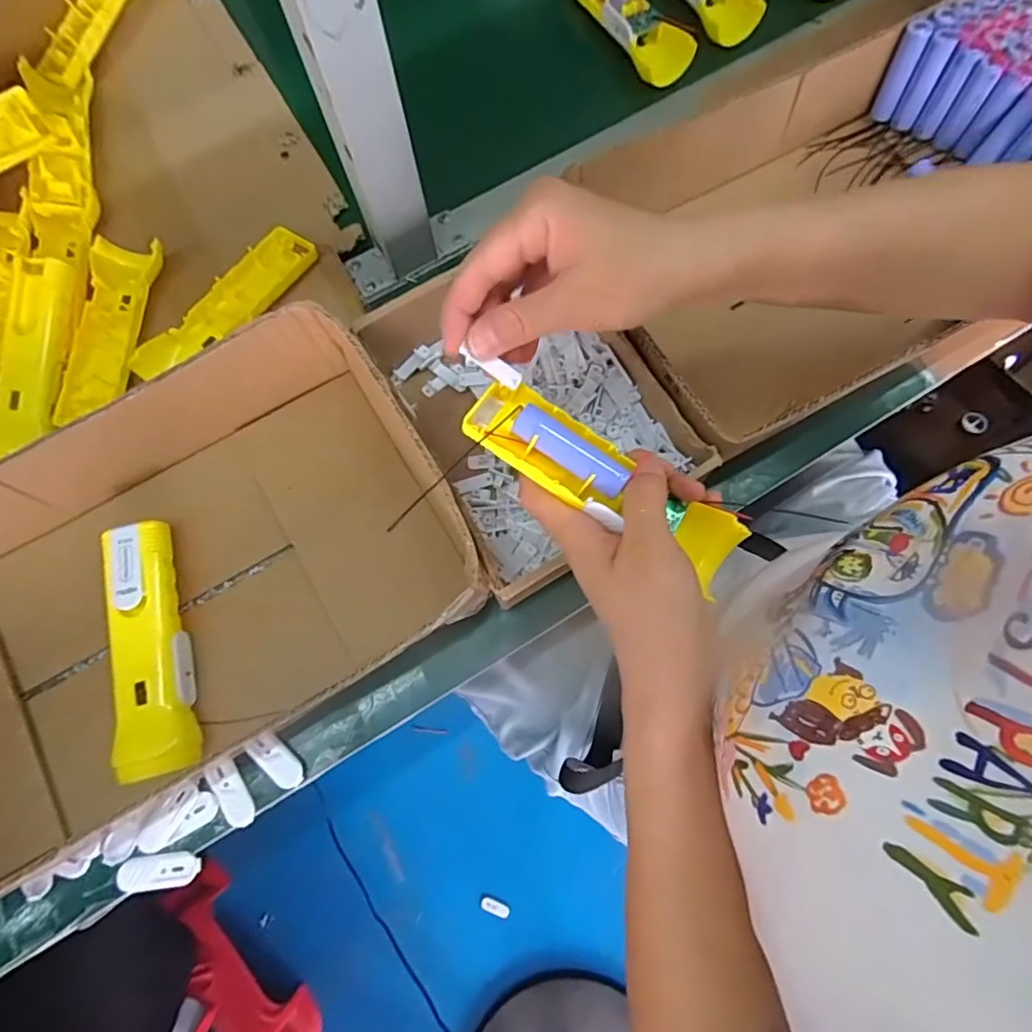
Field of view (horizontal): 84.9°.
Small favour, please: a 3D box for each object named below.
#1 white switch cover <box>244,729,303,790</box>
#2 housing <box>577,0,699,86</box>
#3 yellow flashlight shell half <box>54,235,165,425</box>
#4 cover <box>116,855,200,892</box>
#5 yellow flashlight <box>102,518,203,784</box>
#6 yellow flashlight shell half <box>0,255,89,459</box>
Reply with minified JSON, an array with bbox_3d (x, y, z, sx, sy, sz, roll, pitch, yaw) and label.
[{"bbox_3d":[-0.165,0.168,0.387,0.018,0.009,0.044,-43,79,-8],"label":"white switch cover"},{"bbox_3d":[0.103,-0.467,0.521,0.048,0.031,0.156,-31,77,-6],"label":"housing"},{"bbox_3d":[-0.321,-0.149,0.450,0.055,0.021,0.157,2,76,2],"label":"yellow flashlight shell half"},{"bbox_3d":[-0.238,0.236,0.373,0.052,0.004,0.019,-4,76,1],"label":"cover"},{"bbox_3d":[-0.246,0.088,0.378,0.052,0.037,0.163,-16,76,-2],"label":"yellow flashlight"},{"bbox_3d":[-0.363,-0.118,0.425,0.042,0.026,0.158,2,76,2],"label":"yellow flashlight shell half"}]

